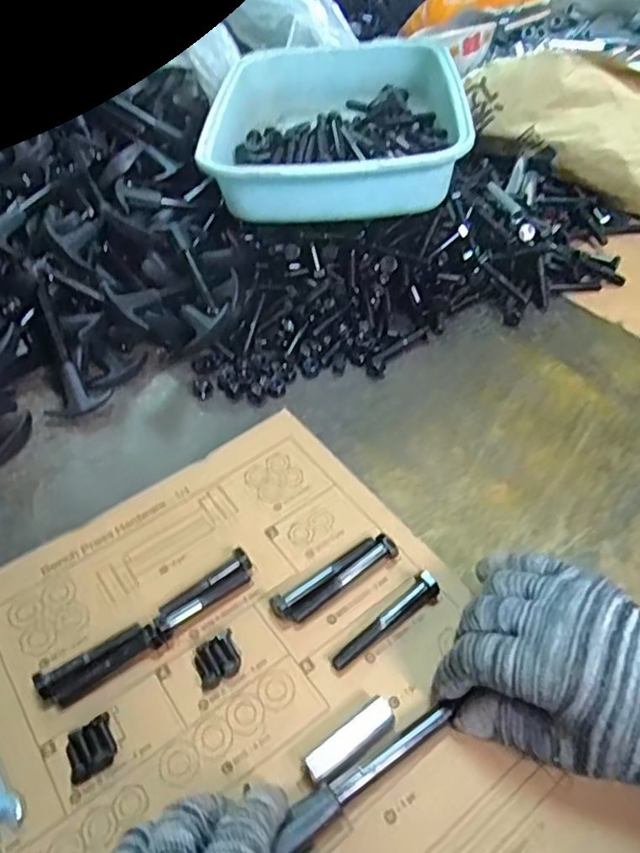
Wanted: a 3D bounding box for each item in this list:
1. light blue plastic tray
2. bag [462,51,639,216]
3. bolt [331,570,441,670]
[{"bbox_3d":[0.017,-0.298,0.613,0.222,0.084,0.306,2,48,3],"label":"light blue plastic tray"},{"bbox_3d":[0.305,-0.324,0.681,0.308,0.118,0.085,30,52,4],"label":"bag"},{"bbox_3d":[0.037,0.113,0.358,0.074,0.014,0.015,-36,57,-14],"label":"bolt"}]

